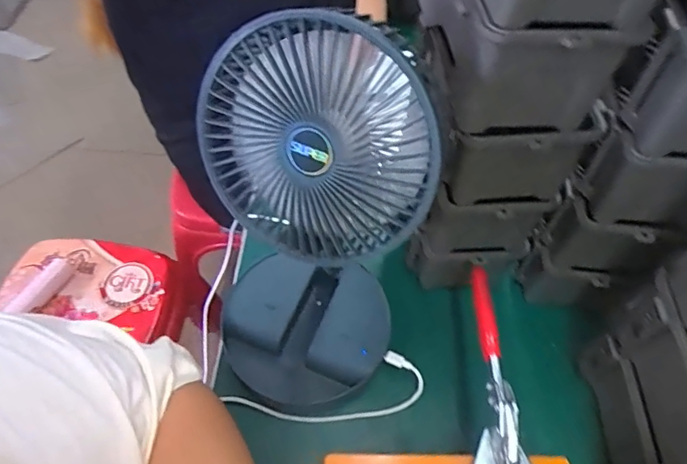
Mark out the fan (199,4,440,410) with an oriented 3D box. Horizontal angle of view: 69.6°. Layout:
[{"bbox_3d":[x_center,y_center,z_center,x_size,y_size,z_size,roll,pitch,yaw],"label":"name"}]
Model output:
[{"bbox_3d":[-0.030,0.016,0.374,0.149,0.314,0.144,14,57,8],"label":"fan"}]

